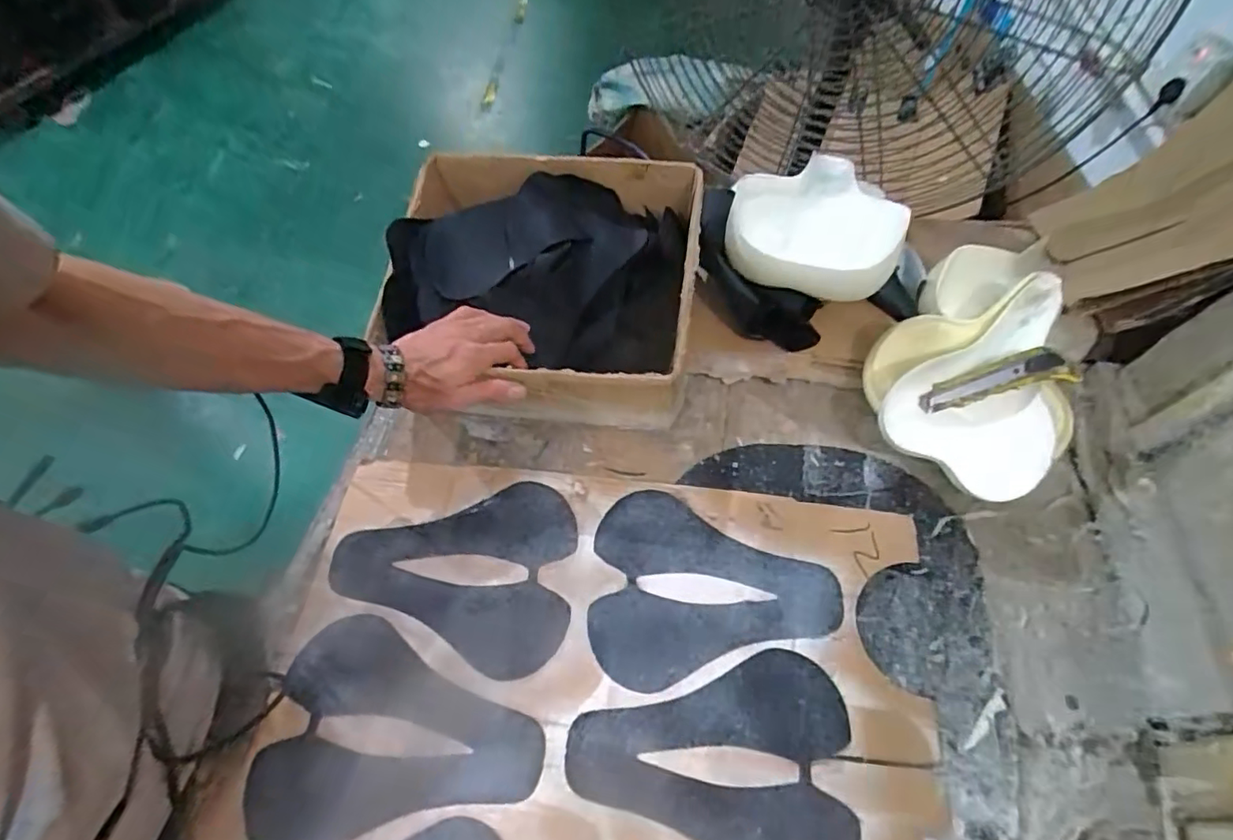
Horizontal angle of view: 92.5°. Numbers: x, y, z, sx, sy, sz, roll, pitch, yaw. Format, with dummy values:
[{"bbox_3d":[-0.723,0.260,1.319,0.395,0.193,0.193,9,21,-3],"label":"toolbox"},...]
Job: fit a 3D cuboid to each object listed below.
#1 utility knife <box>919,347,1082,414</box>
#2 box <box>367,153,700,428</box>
[{"bbox_3d":[0.384,-0.039,0.600,0.148,0.023,0.035,-16,60,7],"label":"utility knife"},{"bbox_3d":[-0.083,-0.147,0.673,0.321,0.146,0.286,5,59,2],"label":"box"}]

